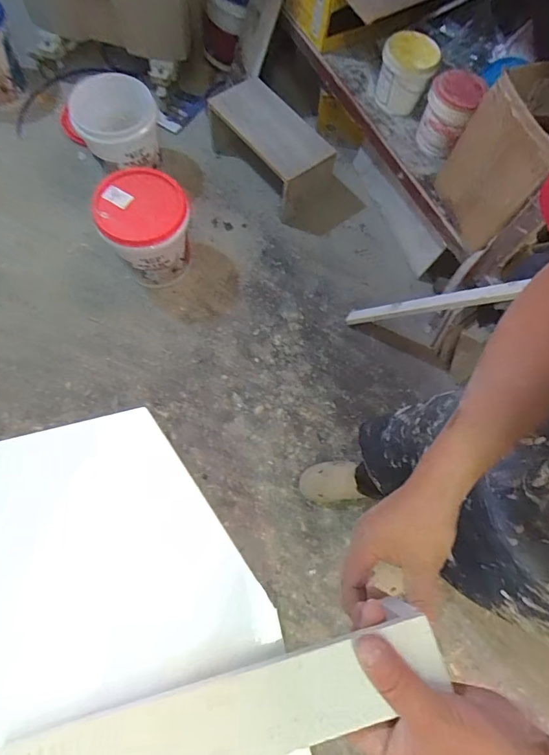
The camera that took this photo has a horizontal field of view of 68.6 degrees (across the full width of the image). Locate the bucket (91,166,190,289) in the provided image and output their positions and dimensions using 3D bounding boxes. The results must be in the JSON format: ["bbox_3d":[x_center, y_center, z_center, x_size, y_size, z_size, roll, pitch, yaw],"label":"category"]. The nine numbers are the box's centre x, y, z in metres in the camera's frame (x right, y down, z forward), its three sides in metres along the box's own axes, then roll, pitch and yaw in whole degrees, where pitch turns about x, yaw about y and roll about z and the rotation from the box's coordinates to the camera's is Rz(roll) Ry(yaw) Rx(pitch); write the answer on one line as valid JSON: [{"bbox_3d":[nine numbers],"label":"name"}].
[{"bbox_3d":[-0.395,-0.452,1.289,0.253,0.312,0.251,1,72,-2],"label":"bucket"}]

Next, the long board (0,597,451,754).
[{"bbox_3d":[-0.031,0.228,0.275,0.293,0.025,0.054,-15,73,-5],"label":"long board"}]

